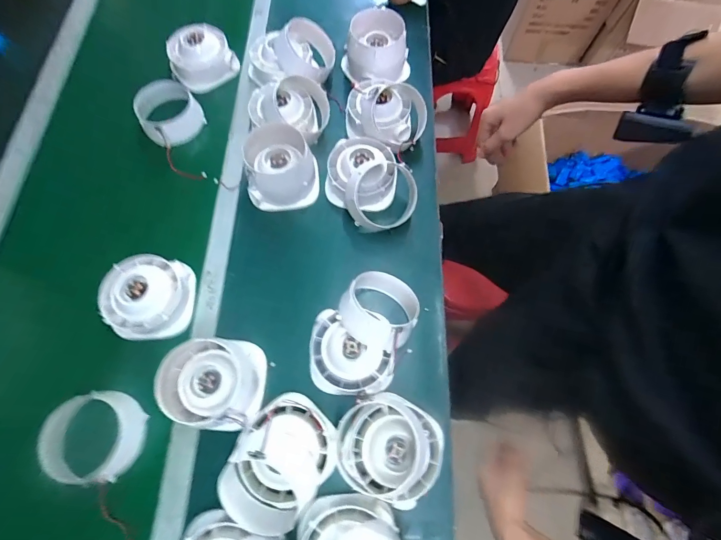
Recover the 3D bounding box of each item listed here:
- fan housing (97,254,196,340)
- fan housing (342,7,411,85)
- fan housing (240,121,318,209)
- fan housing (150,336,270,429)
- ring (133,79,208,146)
[{"bbox_3d":[-0.362,0.043,0.601,0.139,0.062,0.135,0,69,-1],"label":"fan housing"},{"bbox_3d":[0.033,-0.470,0.764,0.146,0.097,0.123,22,70,7],"label":"fan housing"},{"bbox_3d":[-0.150,-0.189,0.671,0.130,0.097,0.113,-7,70,-4],"label":"fan housing"},{"bbox_3d":[-0.228,0.165,0.541,0.149,0.086,0.133,14,70,4],"label":"fan housing"},{"bbox_3d":[-0.399,-0.330,0.739,0.118,0.053,0.131,-32,73,-12],"label":"ring"}]

